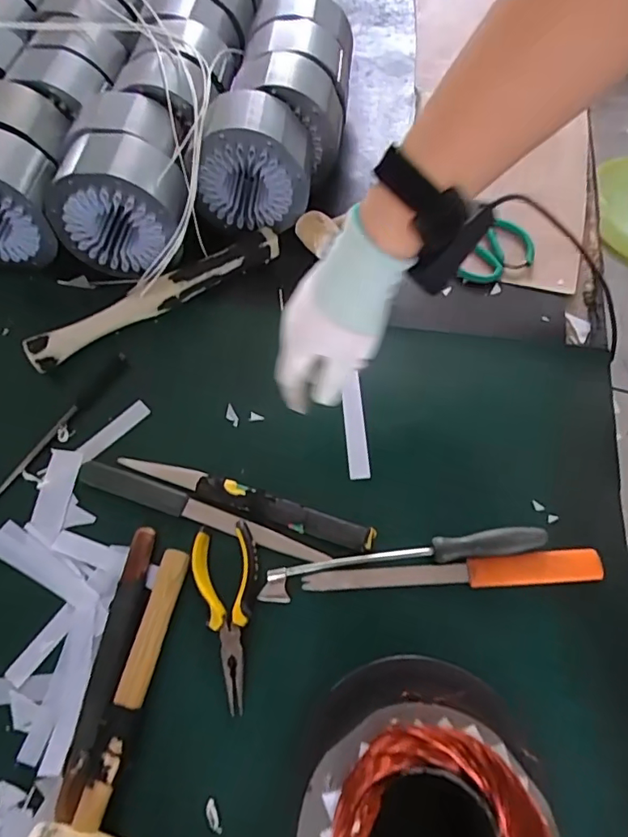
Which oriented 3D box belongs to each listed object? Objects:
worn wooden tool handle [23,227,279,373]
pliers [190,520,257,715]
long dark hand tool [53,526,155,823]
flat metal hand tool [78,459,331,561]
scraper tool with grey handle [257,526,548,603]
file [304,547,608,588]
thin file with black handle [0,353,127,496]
[{"bbox_3d":[-0.189,-0.153,0.626,0.319,0.033,0.043,-32,67,-13],"label":"worn wooden tool handle"},{"bbox_3d":[-0.071,0.171,0.458,0.058,0.009,0.151,-15,65,-5],"label":"pliers"},{"bbox_3d":[-0.175,0.207,0.446,0.026,0.023,0.223,7,65,5],"label":"long dark hand tool"},{"bbox_3d":[-0.116,0.093,0.512,0.261,0.010,0.024,18,66,10],"label":"flat metal hand tool"},{"bbox_3d":[0.079,0.129,0.472,0.259,0.027,0.028,-10,64,-3],"label":"scraper tool with grey handle"},{"bbox_3d":[0.125,0.141,0.468,0.263,0.014,0.028,-4,64,0],"label":"file"},{"bbox_3d":[-0.279,0.006,0.560,0.018,0.016,0.204,31,69,15],"label":"thin file with black handle"}]

